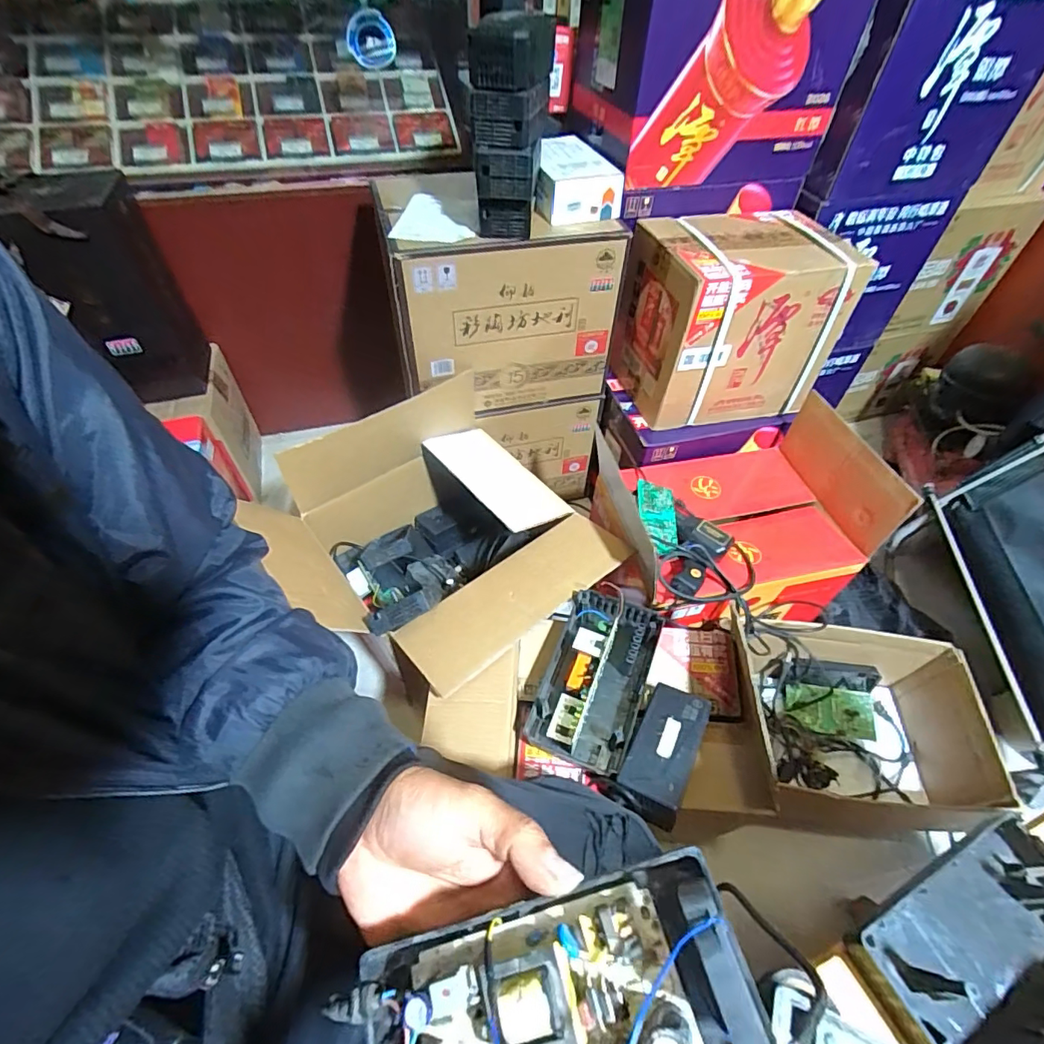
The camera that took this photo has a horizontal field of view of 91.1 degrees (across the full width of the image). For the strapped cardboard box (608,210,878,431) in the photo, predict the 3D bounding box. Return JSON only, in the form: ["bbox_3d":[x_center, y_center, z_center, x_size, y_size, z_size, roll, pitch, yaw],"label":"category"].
[{"bbox_3d":[0.372,-0.366,0.941,0.339,0.284,0.210,-9,51,-8],"label":"strapped cardboard box"}]

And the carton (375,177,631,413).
[{"bbox_3d":[-0.058,-0.440,0.991,0.392,0.312,0.299,-13,52,-12],"label":"carton"}]

